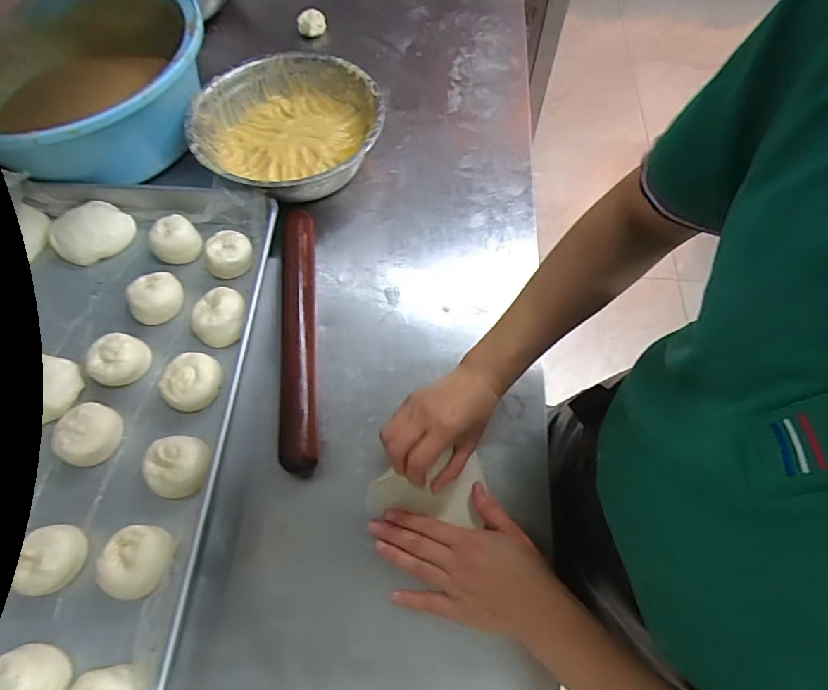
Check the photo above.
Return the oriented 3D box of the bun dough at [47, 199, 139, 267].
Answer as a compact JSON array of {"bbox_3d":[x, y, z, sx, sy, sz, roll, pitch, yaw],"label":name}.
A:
[{"bbox_3d":[-0.419,-0.149,0.602,0.070,0.038,0.095,40,70,18],"label":"bun dough"}]

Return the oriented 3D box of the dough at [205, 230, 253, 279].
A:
[{"bbox_3d":[-0.228,-0.114,0.569,0.052,0.027,0.050,0,64,0],"label":"dough"}]

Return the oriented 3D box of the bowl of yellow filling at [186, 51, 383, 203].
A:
[{"bbox_3d":[-0.171,-0.296,0.648,0.243,0.072,0.254,0,64,0],"label":"bowl of yellow filling"}]

